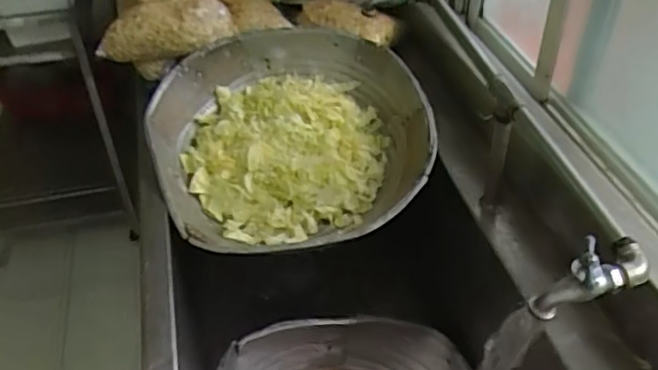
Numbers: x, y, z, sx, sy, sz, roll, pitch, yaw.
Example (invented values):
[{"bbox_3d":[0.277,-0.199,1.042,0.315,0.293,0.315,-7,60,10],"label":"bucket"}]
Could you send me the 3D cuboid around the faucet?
[{"bbox_3d":[0.257,0.089,0.603,0.116,0.067,0.045,-19,44,-19],"label":"faucet"}]

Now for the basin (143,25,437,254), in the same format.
[{"bbox_3d":[-0.064,-0.090,1.119,0.490,0.170,0.449,-16,70,-11],"label":"basin"}]

